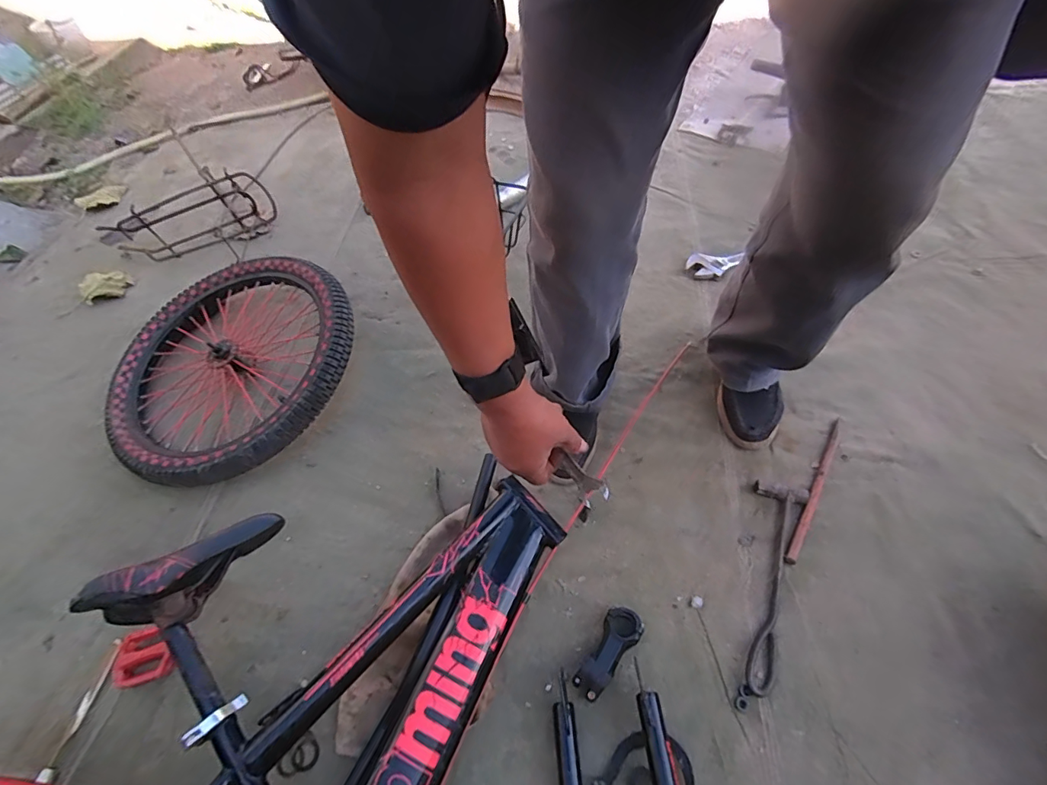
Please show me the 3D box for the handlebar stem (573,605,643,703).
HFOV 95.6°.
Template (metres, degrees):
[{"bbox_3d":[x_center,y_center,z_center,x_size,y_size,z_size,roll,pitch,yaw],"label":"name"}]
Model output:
[{"bbox_3d":[0.111,0.342,0.629,0.046,0.039,0.117,33,64,23],"label":"handlebar stem"}]

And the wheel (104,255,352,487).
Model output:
[{"bbox_3d":[-0.559,-0.055,0.918,0.469,0.125,0.469,-2,56,3],"label":"wheel"}]

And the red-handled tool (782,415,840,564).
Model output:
[{"bbox_3d":[0.462,0.150,0.750,0.015,0.014,0.278,28,62,21],"label":"red-handled tool"}]

